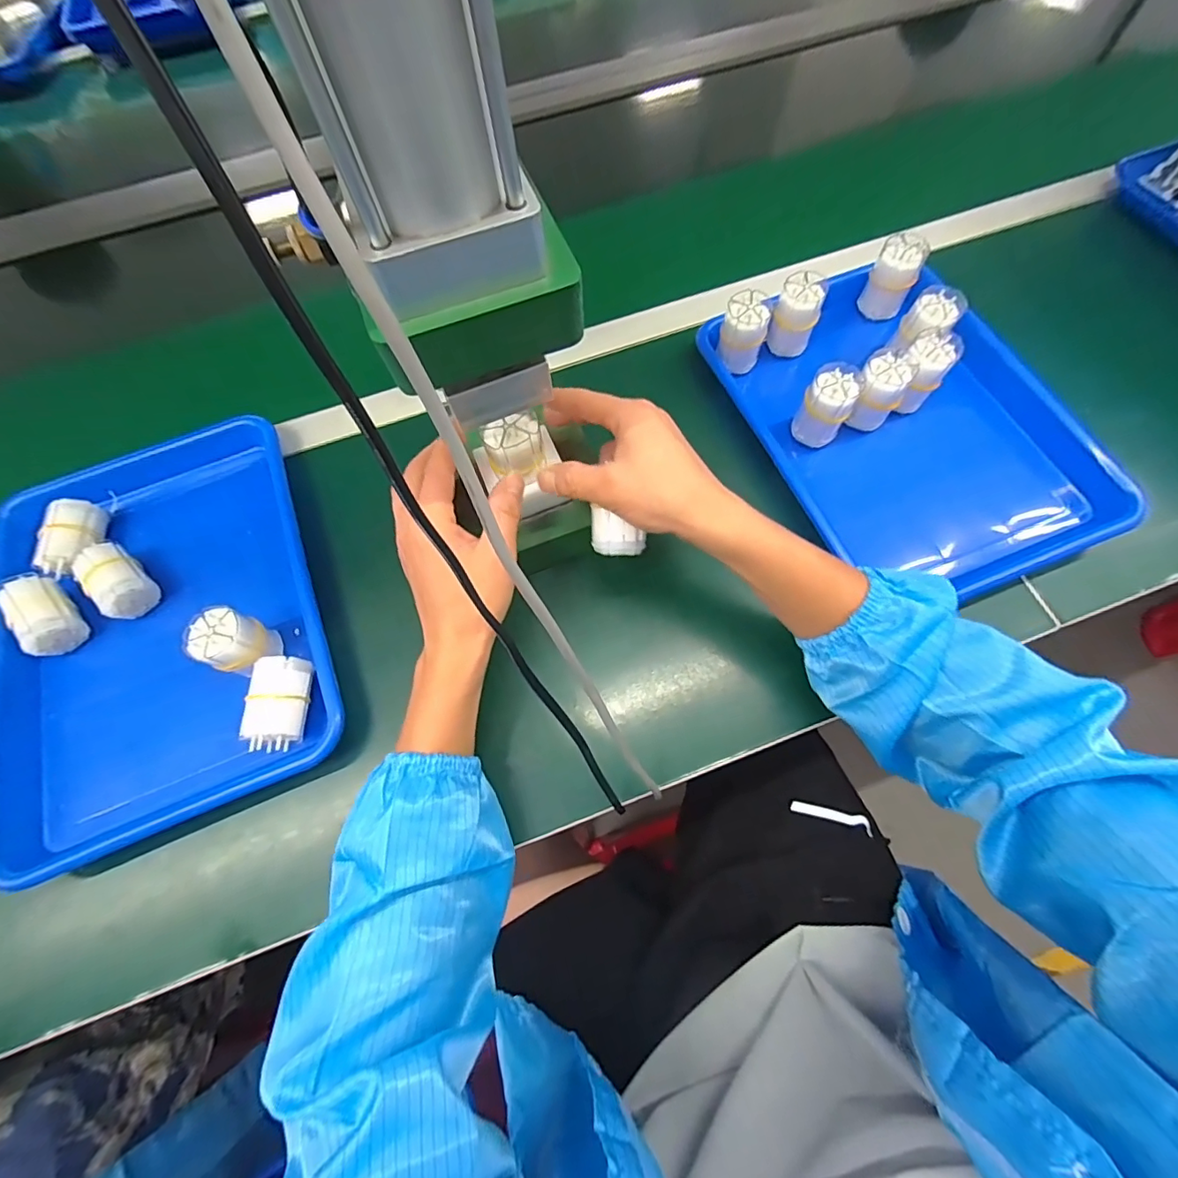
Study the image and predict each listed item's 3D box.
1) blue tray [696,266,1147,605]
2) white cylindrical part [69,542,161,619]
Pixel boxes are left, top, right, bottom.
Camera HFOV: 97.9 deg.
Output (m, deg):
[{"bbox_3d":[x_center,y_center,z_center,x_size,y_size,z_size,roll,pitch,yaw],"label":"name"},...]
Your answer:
[{"bbox_3d":[0.271,-0.140,0.462,0.241,0.062,0.312,-21,68,-6],"label":"blue tray"},{"bbox_3d":[-0.385,-0.005,0.425,0.070,0.041,0.039,36,73,16],"label":"white cylindrical part"}]

